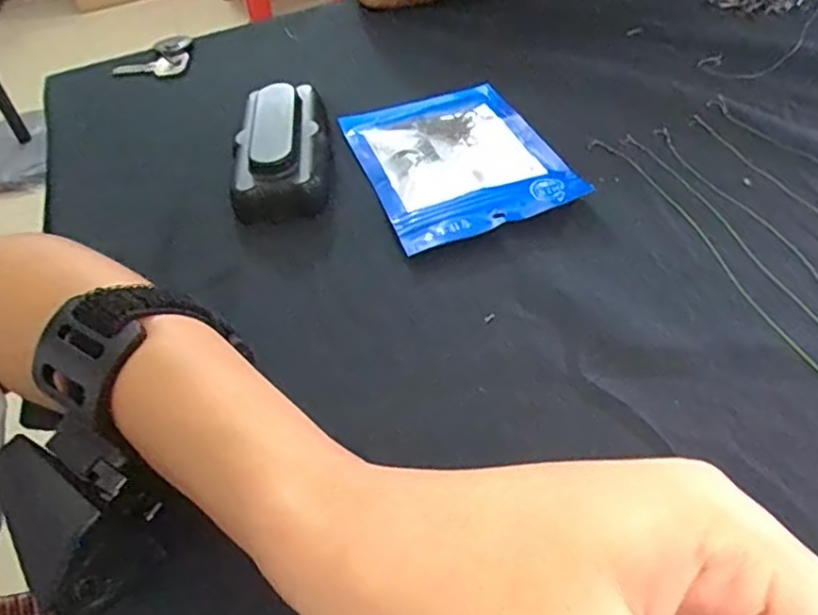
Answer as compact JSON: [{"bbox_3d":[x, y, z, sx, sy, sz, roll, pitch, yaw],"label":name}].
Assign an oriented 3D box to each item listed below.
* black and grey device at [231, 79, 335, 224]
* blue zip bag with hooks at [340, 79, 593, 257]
[{"bbox_3d":[-0.072,-0.092,0.369,0.053,0.027,0.112,-10,47,-2],"label":"black and grey device"},{"bbox_3d":[0.025,-0.083,0.362,0.099,0.009,0.130,-18,47,-9],"label":"blue zip bag with hooks"}]

